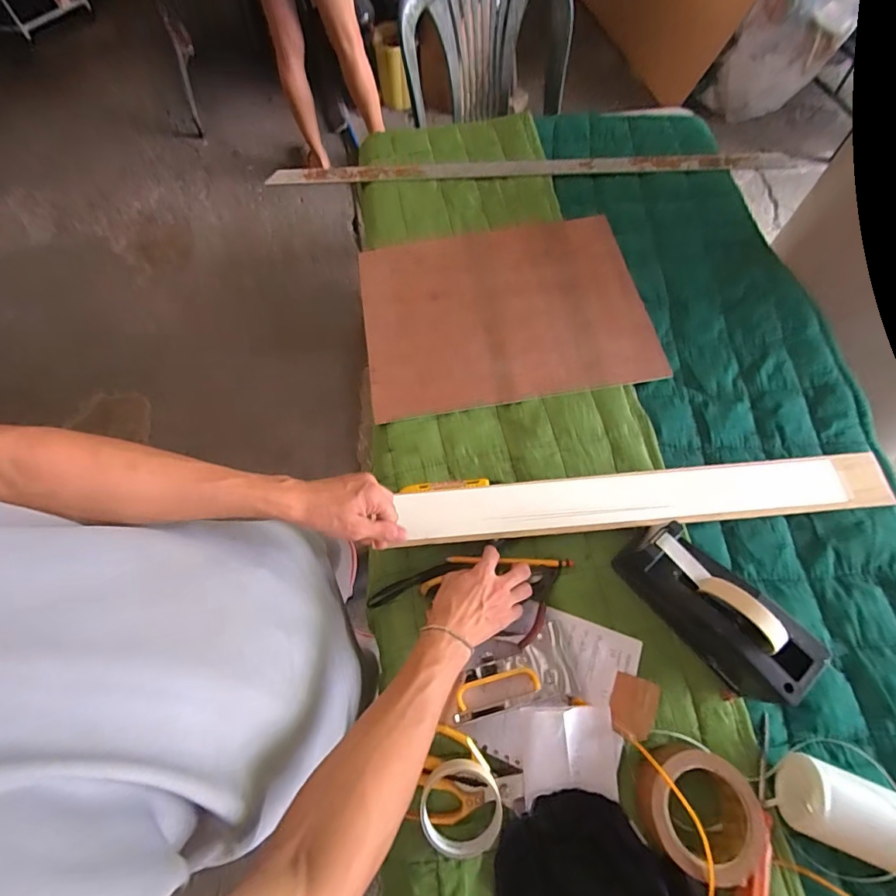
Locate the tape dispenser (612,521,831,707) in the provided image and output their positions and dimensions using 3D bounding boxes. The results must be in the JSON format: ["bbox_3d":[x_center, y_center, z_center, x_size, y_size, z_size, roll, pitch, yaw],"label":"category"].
[{"bbox_3d":[0.296,0.178,0.516,0.081,0.101,0.204,-38,69,-14],"label":"tape dispenser"}]

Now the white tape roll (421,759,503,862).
[{"bbox_3d":[0.014,0.379,0.484,0.084,0.025,0.086,-1,66,1],"label":"white tape roll"}]

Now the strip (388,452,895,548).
[{"bbox_3d":[0.259,0.065,0.608,0.631,0.012,0.076,-5,66,-2],"label":"strip"}]

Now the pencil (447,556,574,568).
[{"bbox_3d":[0.081,0.147,0.594,0.162,0.011,0.010,1,66,0],"label":"pencil"}]

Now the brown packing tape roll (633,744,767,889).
[{"bbox_3d":[0.250,0.365,0.462,0.104,0.044,0.104,-1,66,1],"label":"brown packing tape roll"}]

